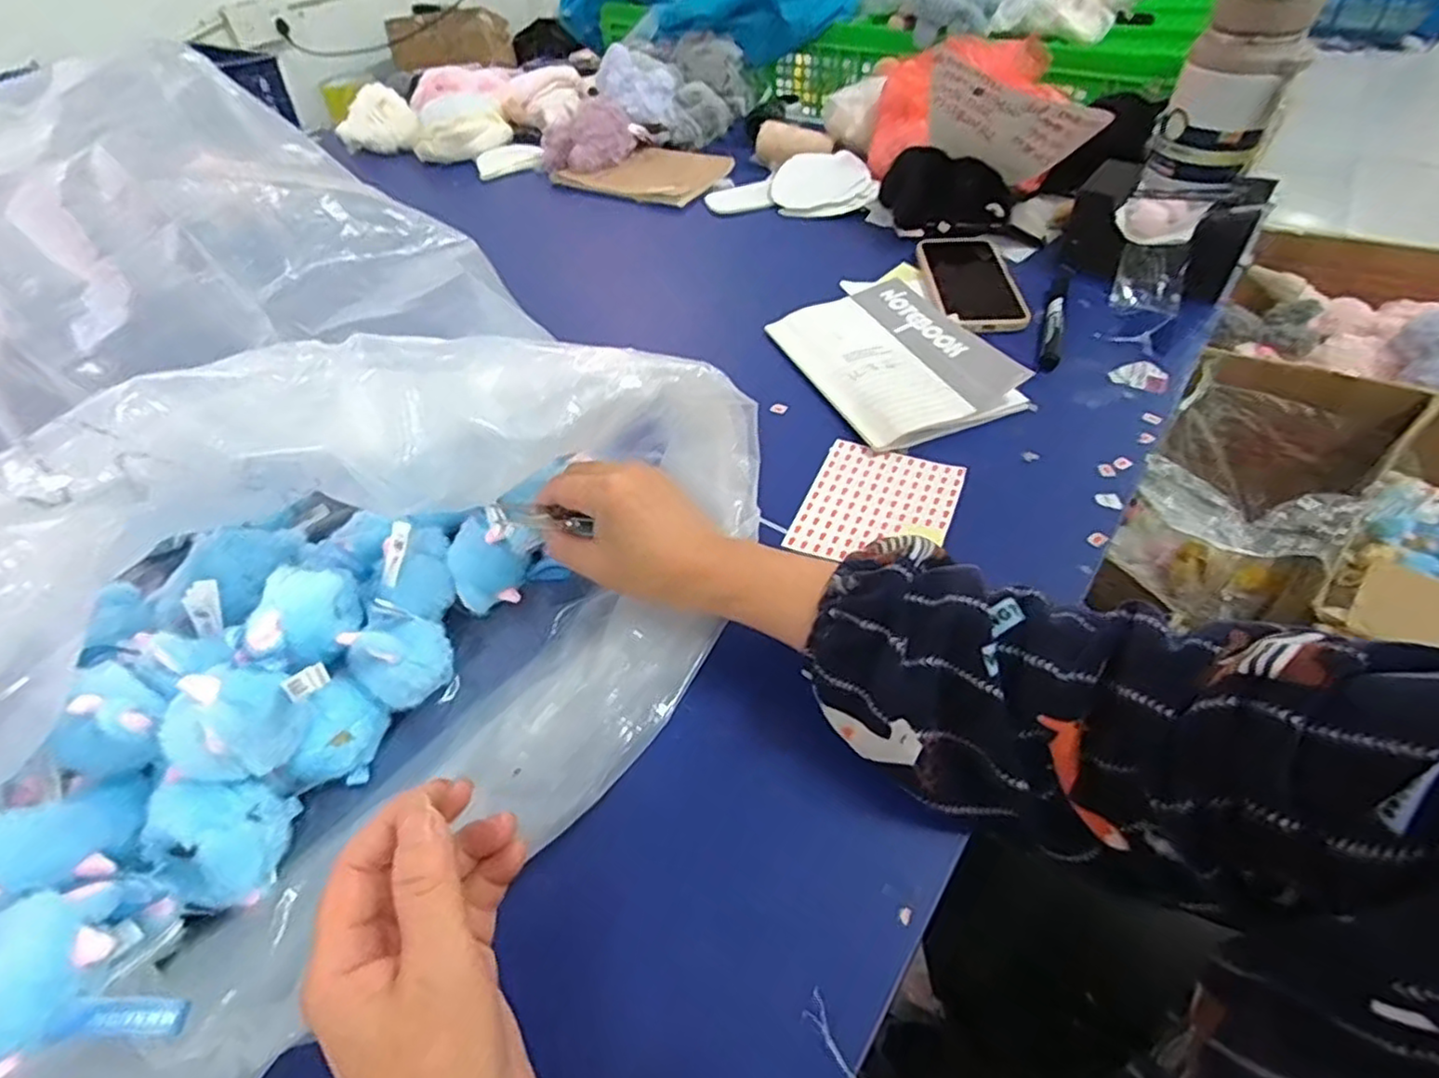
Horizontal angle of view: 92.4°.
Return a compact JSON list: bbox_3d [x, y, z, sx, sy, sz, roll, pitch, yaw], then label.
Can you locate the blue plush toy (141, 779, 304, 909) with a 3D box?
[{"bbox_3d":[-0.231,0.140,0.319,0.048,0.053,0.044,-2,46,2],"label":"blue plush toy"}]

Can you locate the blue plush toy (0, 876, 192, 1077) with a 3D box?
[{"bbox_3d":[-0.244,0.170,0.249,0.079,0.038,0.071,34,57,31],"label":"blue plush toy"}]

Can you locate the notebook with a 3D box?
[{"bbox_3d":[0.143,-0.166,0.604,0.141,0.030,0.228,-19,48,-13],"label":"notebook"}]

